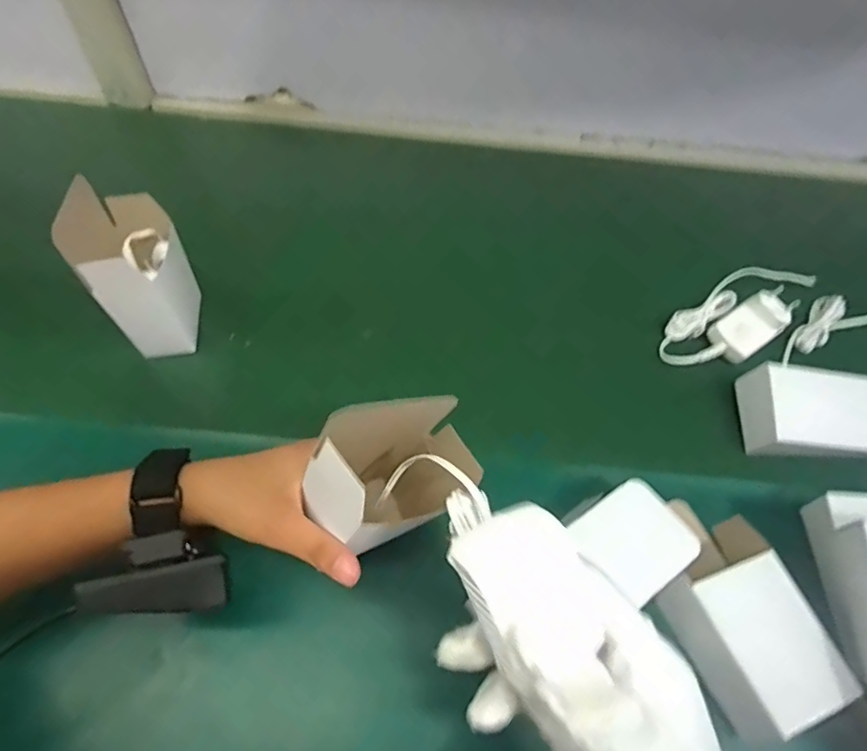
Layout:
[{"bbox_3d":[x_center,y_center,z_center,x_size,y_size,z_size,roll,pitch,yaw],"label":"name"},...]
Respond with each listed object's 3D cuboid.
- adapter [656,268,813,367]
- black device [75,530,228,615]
[{"bbox_3d":[0.288,-0.064,0.496,0.182,0.040,0.069,-32,61,-19],"label":"adapter"},{"bbox_3d":[-0.144,0.106,0.286,0.063,0.030,0.033,-2,55,-8],"label":"black device"}]

